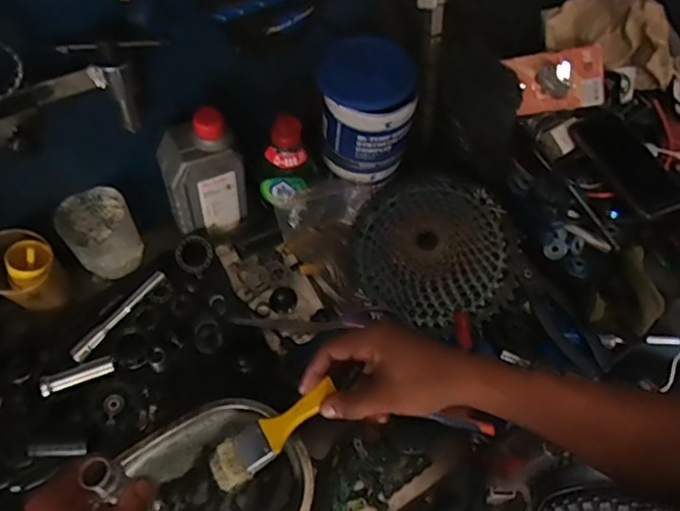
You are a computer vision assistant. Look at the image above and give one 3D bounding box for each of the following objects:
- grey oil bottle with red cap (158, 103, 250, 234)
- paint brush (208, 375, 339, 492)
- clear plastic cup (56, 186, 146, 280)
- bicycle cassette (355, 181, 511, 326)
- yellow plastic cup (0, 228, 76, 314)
[{"bbox_3d":[-0.146,-0.084,0.618,0.081,0.158,0.045,-11,60,-10],"label":"grey oil bottle with red cap"},{"bbox_3d":[-0.061,0.161,0.522,0.146,0.015,0.041,-41,62,17],"label":"paint brush"},{"bbox_3d":[-0.260,-0.020,0.629,0.071,0.090,0.063,-23,62,-16],"label":"clear plastic cup"},{"bbox_3d":[0.103,-0.014,0.643,0.171,0.048,0.171,-3,71,9],"label":"bicycle cassette"},{"bbox_3d":[-0.321,0.020,0.585,0.069,0.090,0.066,1,58,-2],"label":"yellow plastic cup"}]

